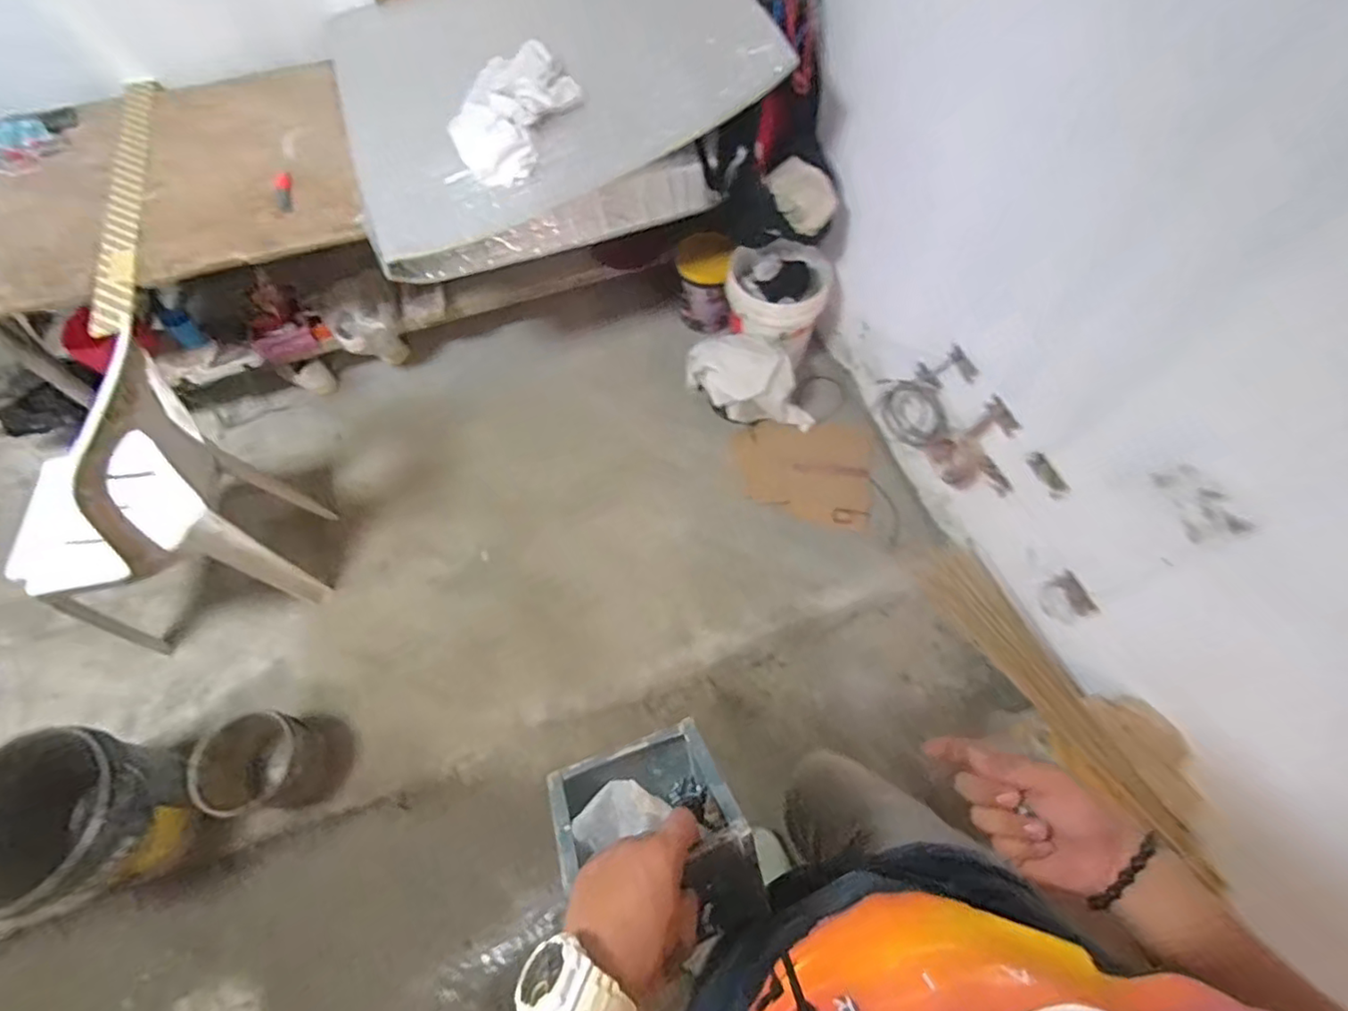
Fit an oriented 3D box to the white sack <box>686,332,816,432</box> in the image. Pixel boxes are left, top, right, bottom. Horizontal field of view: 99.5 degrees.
[{"bbox_3d":[0.222,-0.378,1.744,0.241,0.250,0.375,-39,70,-16],"label":"white sack"}]

